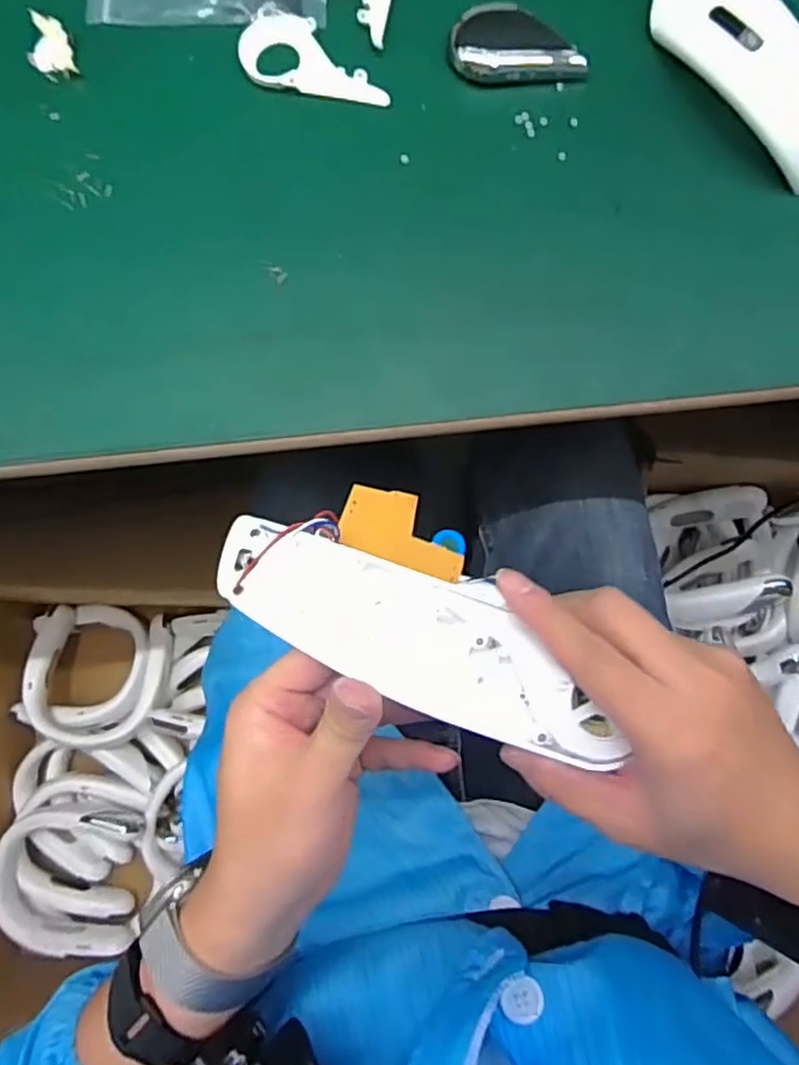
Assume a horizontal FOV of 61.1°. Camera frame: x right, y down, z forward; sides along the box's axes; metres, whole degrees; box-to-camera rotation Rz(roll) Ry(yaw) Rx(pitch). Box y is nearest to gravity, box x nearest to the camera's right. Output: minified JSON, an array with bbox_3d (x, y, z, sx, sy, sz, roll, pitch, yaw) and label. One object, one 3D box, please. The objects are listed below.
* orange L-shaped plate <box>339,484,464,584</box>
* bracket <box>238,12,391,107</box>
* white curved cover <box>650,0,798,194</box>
[{"bbox_3d":[0.003,-0.001,0.315,0.059,0.004,0.035,18,68,-2],"label":"orange L-shaped plate"},{"bbox_3d":[-0.050,-0.289,0.411,0.094,0.004,0.049,10,84,0],"label":"bracket"},{"bbox_3d":[0.199,-0.279,0.391,0.050,0.047,0.173,-35,86,-4],"label":"white curved cover"}]

